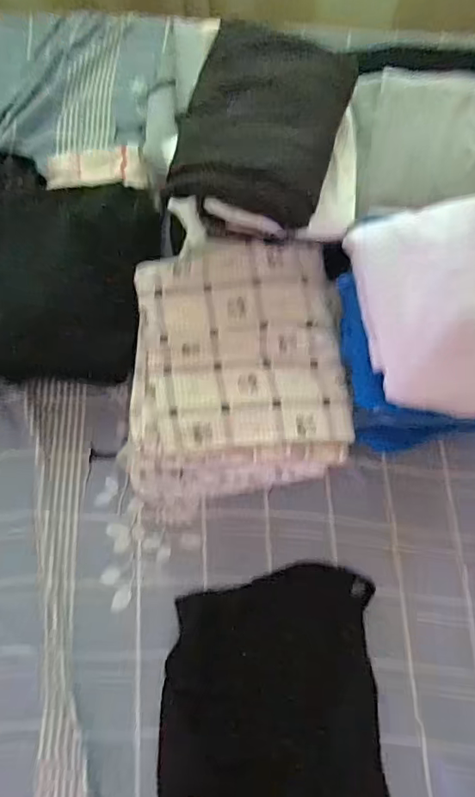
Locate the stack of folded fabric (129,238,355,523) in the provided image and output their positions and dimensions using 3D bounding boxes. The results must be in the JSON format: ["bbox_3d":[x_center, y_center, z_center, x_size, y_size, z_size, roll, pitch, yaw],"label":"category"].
[{"bbox_3d":[-0.002,-0.023,0.705,0.265,0.172,0.309,-1,70,-1],"label":"stack of folded fabric"}]

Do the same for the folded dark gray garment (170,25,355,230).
[{"bbox_3d":[0.030,-0.321,0.621,0.179,0.042,0.225,18,89,5],"label":"folded dark gray garment"}]

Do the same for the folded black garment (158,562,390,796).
[{"bbox_3d":[0.040,0.369,0.618,0.252,0.045,0.325,1,70,0],"label":"folded black garment"}]

